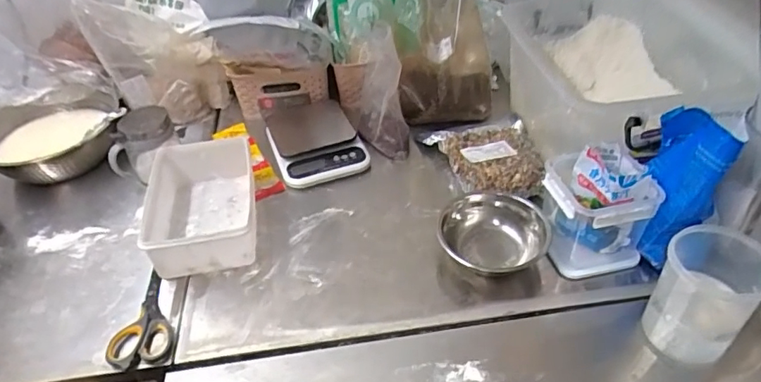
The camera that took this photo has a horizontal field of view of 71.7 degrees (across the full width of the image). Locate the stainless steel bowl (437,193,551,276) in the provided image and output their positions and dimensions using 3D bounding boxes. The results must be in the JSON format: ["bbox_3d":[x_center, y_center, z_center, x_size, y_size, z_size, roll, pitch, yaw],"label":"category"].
[{"bbox_3d":[0.152,0.063,0.718,0.136,0.061,0.131,-2,42,2],"label":"stainless steel bowl"}]

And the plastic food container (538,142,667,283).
[{"bbox_3d":[0.281,0.027,0.695,0.122,0.138,0.118,-7,42,-3],"label":"plastic food container"}]

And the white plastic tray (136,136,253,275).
[{"bbox_3d":[-0.262,0.021,0.789,0.139,0.083,0.234,-11,43,-7],"label":"white plastic tray"}]

